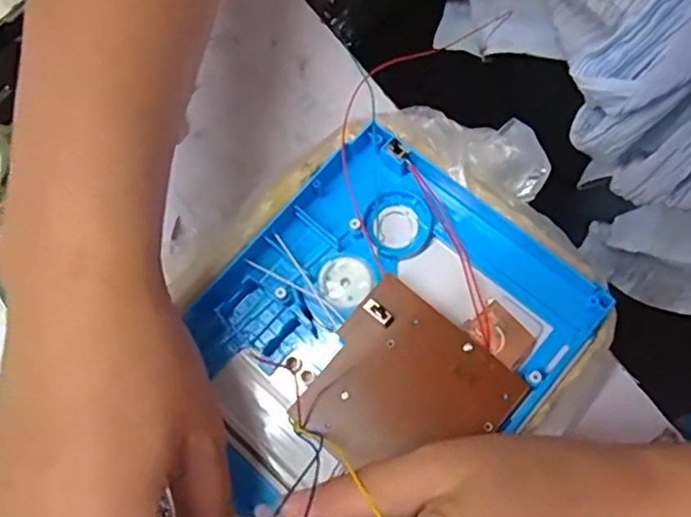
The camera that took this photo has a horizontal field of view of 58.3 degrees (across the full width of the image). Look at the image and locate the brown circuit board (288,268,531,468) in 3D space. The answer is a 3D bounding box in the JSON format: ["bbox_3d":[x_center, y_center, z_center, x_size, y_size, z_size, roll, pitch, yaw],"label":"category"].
[{"bbox_3d":[0.024,0.054,0.250,0.071,0.010,0.068,37,73,12],"label":"brown circuit board"}]

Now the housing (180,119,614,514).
[{"bbox_3d":[0.011,0.032,0.261,0.130,0.024,0.154,39,74,13],"label":"housing"}]

